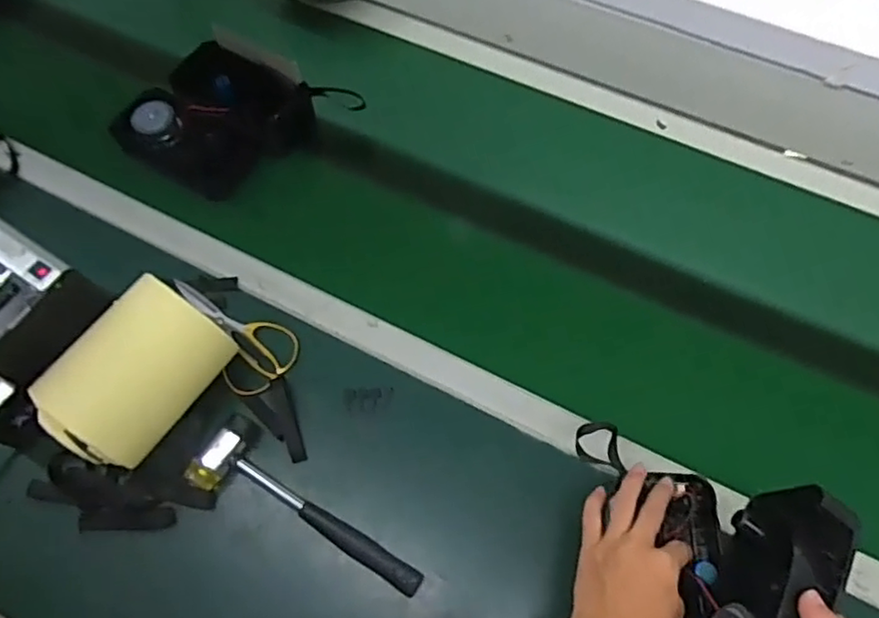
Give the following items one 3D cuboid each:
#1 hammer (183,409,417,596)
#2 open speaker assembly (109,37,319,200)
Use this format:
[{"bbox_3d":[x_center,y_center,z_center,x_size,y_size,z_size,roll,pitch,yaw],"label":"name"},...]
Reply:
[{"bbox_3d":[-0.135,0.209,0.627,0.253,0.031,0.079,35,72,15],"label":"hammer"},{"bbox_3d":[-0.282,-0.243,0.800,0.206,0.067,0.186,31,70,14],"label":"open speaker assembly"}]

